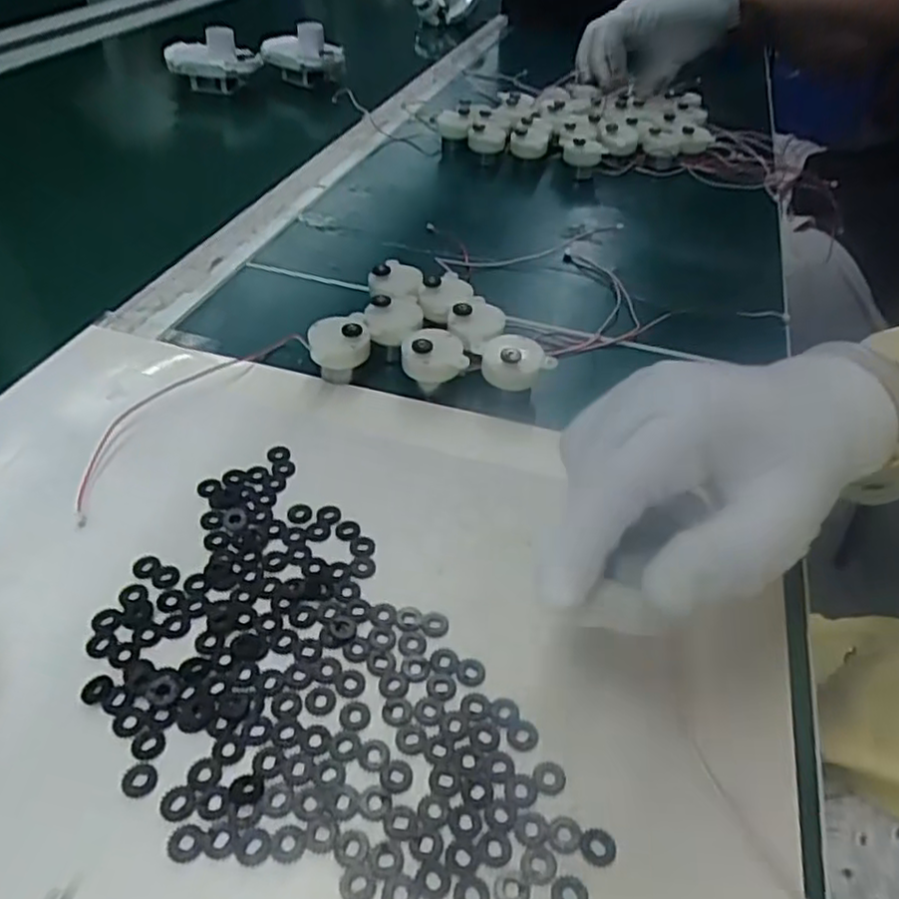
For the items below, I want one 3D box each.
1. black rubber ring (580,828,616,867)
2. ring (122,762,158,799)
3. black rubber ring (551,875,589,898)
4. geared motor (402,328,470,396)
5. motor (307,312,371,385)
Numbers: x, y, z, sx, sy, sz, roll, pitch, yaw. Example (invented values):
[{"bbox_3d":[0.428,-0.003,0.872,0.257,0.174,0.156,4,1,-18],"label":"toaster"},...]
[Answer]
[{"bbox_3d":[0.046,0.121,0.217,0.011,0.004,0.010,2,43,-2],"label":"black rubber ring"},{"bbox_3d":[-0.099,0.105,0.227,0.010,0.004,0.011,2,43,-2],"label":"ring"},{"bbox_3d":[0.035,0.130,0.208,0.010,0.004,0.010,2,43,-2],"label":"black rubber ring"},{"bbox_3d":[-0.009,-0.047,0.377,0.032,0.031,0.028,-3,43,-7],"label":"geared motor"},{"bbox_3d":[-0.058,-0.053,0.380,0.031,0.032,0.027,-6,44,-11],"label":"motor"}]

